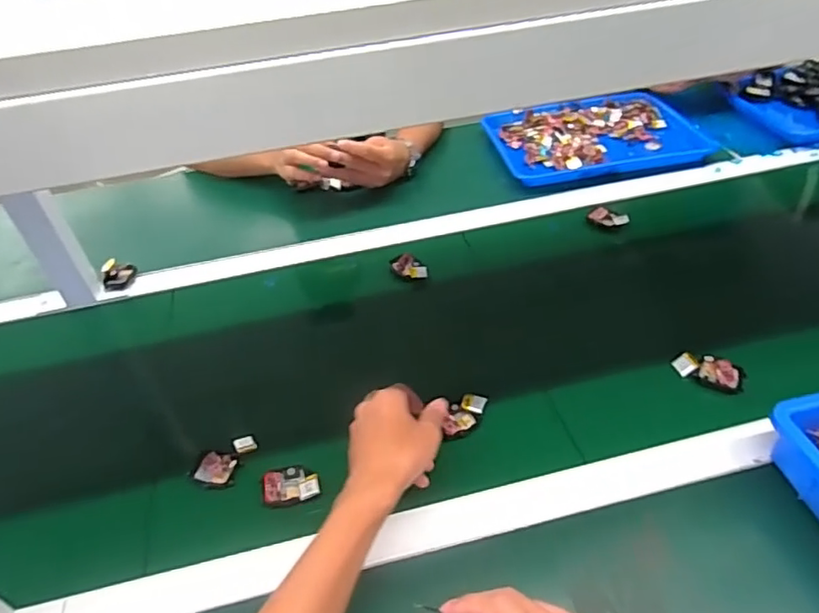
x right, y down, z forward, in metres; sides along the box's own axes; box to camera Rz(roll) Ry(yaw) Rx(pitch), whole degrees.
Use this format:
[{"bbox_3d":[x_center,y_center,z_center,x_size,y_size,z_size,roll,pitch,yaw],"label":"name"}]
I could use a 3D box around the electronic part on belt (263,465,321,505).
[{"bbox_3d":[-0.111,0.168,0.546,0.053,0.013,0.039,-7,43,-1],"label":"electronic part on belt"}]

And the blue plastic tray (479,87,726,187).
[{"bbox_3d":[0.320,-0.292,0.972,0.347,0.027,0.236,-7,43,-2],"label":"blue plastic tray"}]

